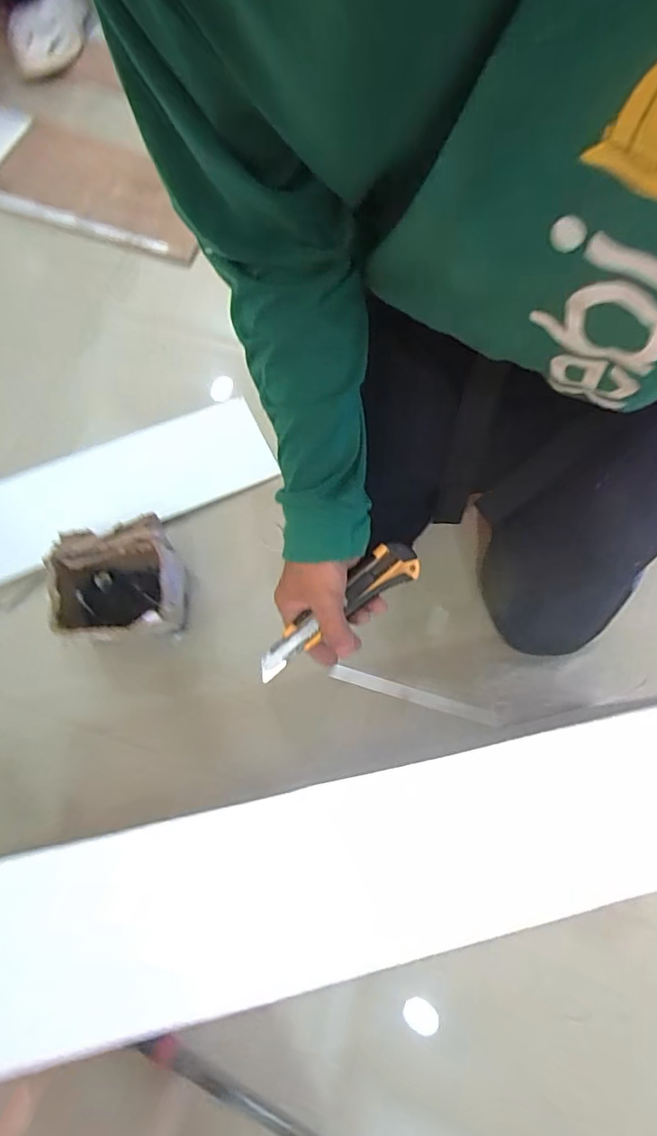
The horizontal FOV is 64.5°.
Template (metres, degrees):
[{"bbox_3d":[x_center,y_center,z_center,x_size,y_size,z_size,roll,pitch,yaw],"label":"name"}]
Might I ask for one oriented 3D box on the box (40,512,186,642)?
[{"bbox_3d":[-0.250,0.023,0.637,0.140,0.114,0.137,-6,72,-3],"label":"box"}]

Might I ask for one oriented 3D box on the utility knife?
[{"bbox_3d":[0.006,0.037,0.458,0.169,0.019,0.038,-39,76,-3],"label":"utility knife"}]

